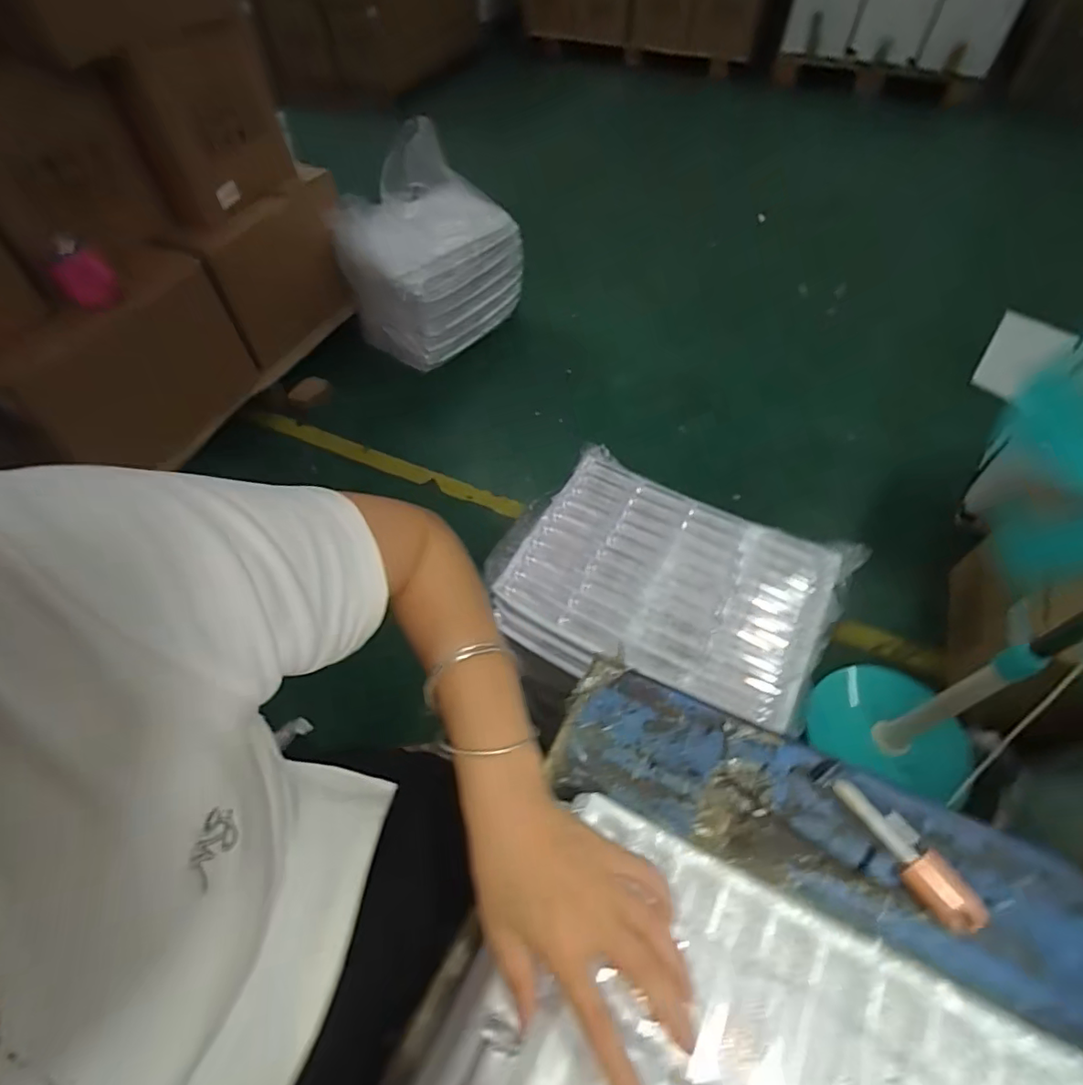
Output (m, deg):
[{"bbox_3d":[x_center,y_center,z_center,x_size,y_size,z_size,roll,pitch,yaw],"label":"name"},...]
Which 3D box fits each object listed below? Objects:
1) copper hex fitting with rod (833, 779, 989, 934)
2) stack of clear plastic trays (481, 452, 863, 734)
[{"bbox_3d":[0.250,0.211,0.382,0.027,0.021,0.104,-27,59,-17],"label":"copper hex fitting with rod"},{"bbox_3d":[0.173,0.060,0.836,0.465,0.116,0.309,24,58,16],"label":"stack of clear plastic trays"}]

